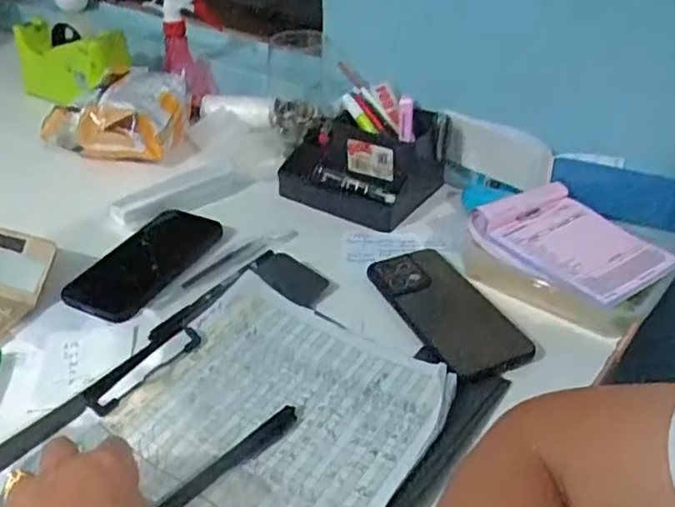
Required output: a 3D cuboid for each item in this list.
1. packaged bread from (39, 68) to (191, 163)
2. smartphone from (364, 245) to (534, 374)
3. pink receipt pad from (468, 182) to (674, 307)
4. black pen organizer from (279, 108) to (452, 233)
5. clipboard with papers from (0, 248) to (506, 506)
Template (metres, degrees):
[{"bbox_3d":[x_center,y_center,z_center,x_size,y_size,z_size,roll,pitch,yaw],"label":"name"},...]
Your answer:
[{"bbox_3d":[-0.264,-0.176,0.799,0.149,0.069,0.135,11,37,16],"label":"packaged bread"},{"bbox_3d":[0.090,0.042,0.543,0.076,0.010,0.162,-14,38,-18],"label":"smartphone"},{"bbox_3d":[0.208,-0.011,0.557,0.117,0.020,0.141,-22,43,-24],"label":"pink receipt pad"},{"bbox_3d":[0.026,-0.101,0.685,0.153,0.084,0.108,18,40,25],"label":"black pen organizer"},{"bbox_3d":[-0.070,0.125,0.428,0.243,0.024,0.329,25,43,32],"label":"clipboard with papers"}]

